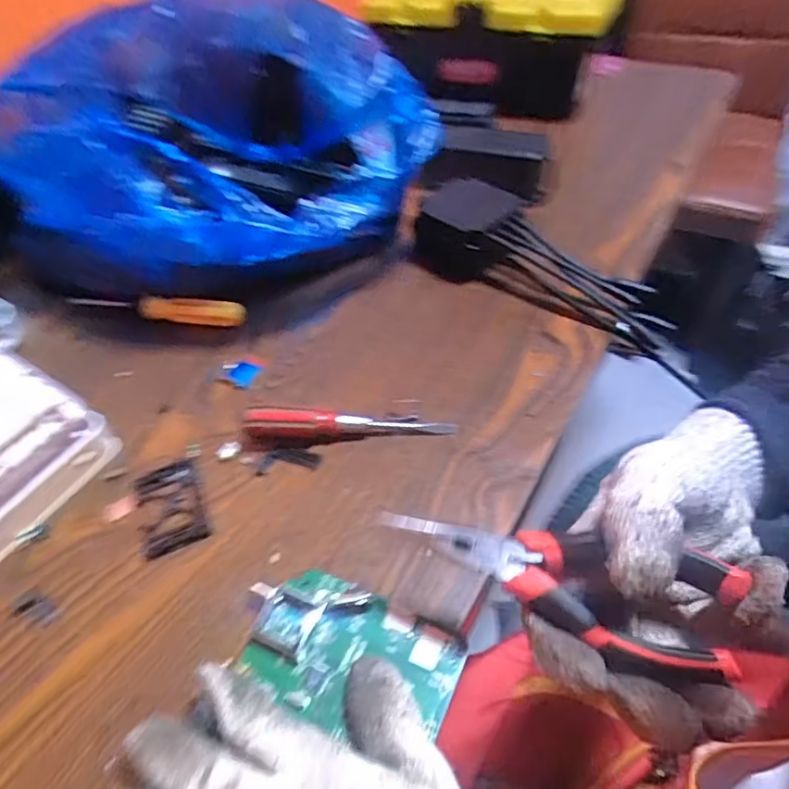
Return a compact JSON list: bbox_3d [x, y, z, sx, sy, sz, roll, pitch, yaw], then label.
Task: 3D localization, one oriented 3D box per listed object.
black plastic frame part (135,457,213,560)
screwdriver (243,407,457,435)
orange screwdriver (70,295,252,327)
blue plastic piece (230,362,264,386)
[{"bbox_3d":[-0.142,0.070,0.362,0.039,0.007,0.062,-20,49,-15],"label":"black plastic frame part"},{"bbox_3d":[-0.032,0.021,0.388,0.144,0.020,0.019,1,47,4],"label":"screwdriver"},{"bbox_3d":[-0.210,-0.076,0.503,0.164,0.018,0.018,6,48,9],"label":"orange screwdriver"},{"bbox_3d":[-0.118,-0.017,0.454,0.022,0.004,0.021,27,54,25],"label":"blue plastic piece"}]

